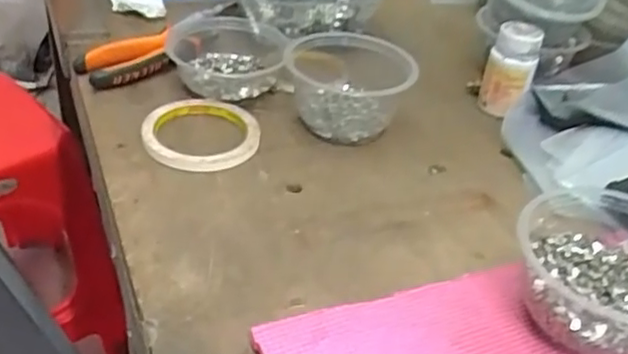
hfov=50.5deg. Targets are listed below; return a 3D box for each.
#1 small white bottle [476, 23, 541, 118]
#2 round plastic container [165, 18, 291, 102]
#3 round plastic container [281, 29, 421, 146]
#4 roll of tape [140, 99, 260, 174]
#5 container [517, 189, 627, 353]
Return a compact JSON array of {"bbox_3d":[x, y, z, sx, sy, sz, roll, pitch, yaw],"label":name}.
[{"bbox_3d":[0.185,-0.100,0.634,0.044,0.085,0.034,15,38,13],"label":"small white bottle"},{"bbox_3d":[-0.083,-0.118,0.649,0.115,0.048,0.125,3,37,-3],"label":"round plastic container"},{"bbox_3d":[0.031,-0.085,0.612,0.113,0.063,0.110,4,37,-2],"label":"round plastic container"},{"bbox_3d":[-0.097,-0.037,0.573,0.096,0.015,0.096,3,37,-3],"label":"roll of tape"},{"bbox_3d":[0.185,0.064,0.424,0.110,0.068,0.110,3,37,-3],"label":"container"}]

